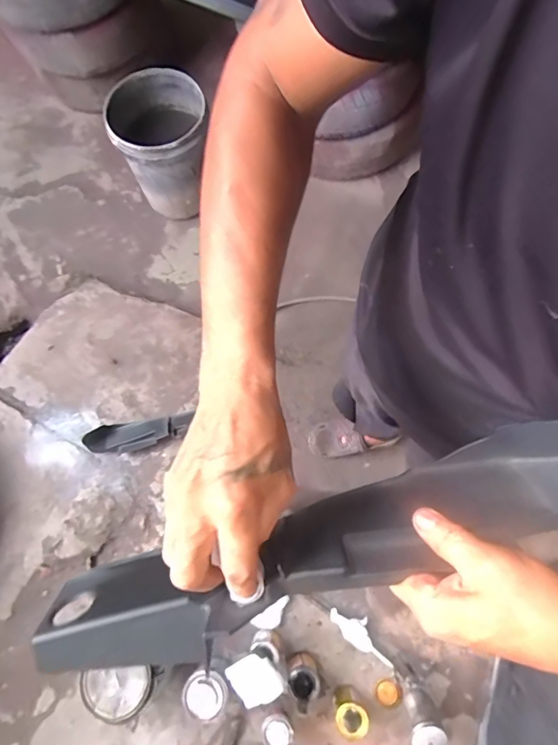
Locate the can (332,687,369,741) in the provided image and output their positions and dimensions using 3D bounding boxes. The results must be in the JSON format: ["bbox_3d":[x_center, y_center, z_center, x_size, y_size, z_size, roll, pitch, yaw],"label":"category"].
[{"bbox_3d":[0.167,0.796,1.058,0.069,0.118,0.073,-1,71,2],"label":"can"}]

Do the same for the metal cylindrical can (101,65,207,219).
[{"bbox_3d":[-0.365,-0.725,1.486,0.297,0.311,0.352,-16,72,-3],"label":"metal cylindrical can"}]

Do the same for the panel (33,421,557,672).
[{"bbox_3d":[0.037,0.127,0.336,0.425,0.077,0.076,-18,71,-5],"label":"panel"}]

